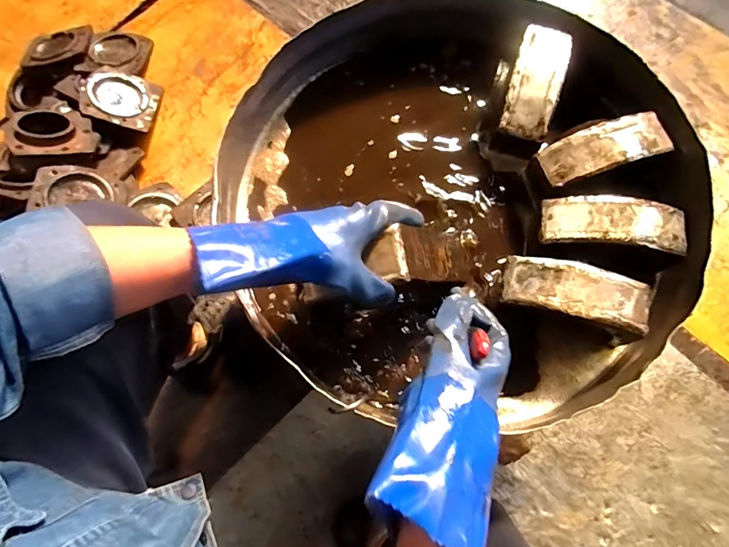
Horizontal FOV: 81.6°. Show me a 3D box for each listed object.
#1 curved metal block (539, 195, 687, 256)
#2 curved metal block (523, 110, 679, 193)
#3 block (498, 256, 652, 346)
[{"bbox_3d":[0.284,-0.057,0.481,0.151,0.028,0.056,7,77,5],"label":"curved metal block"},{"bbox_3d":[0.284,-0.148,0.514,0.158,0.042,0.061,-19,75,8],"label":"curved metal block"},{"bbox_3d":[0.231,0.022,0.460,0.149,0.028,0.061,18,79,8],"label":"block"}]

